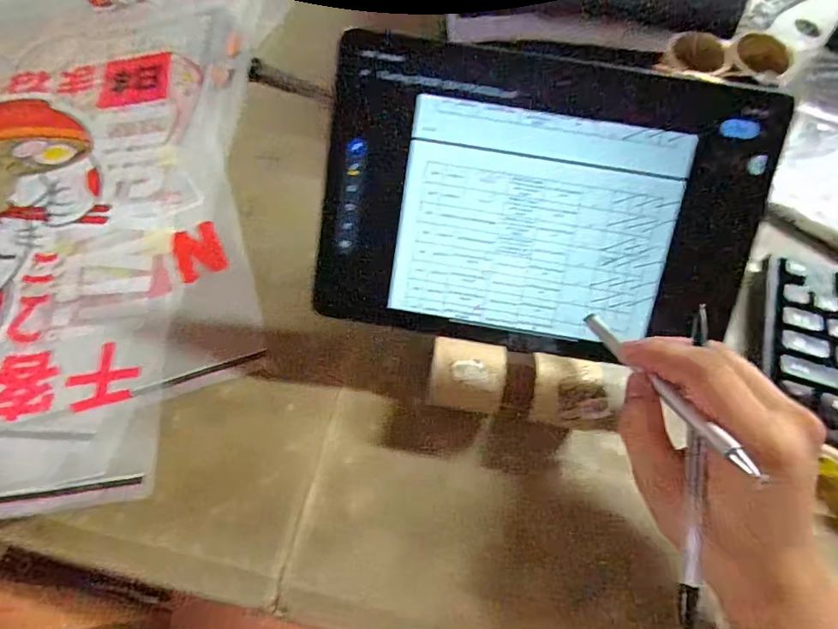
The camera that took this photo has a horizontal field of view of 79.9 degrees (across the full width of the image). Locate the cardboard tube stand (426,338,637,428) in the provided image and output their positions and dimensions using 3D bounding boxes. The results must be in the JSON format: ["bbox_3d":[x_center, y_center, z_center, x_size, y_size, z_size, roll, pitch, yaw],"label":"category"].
[{"bbox_3d":[0.060,0.047,0.311,0.109,0.046,0.041,8,63,4],"label":"cardboard tube stand"}]

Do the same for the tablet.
[{"bbox_3d":[0.070,-0.062,0.292,0.246,0.009,0.163,8,104,1],"label":"tablet"}]

